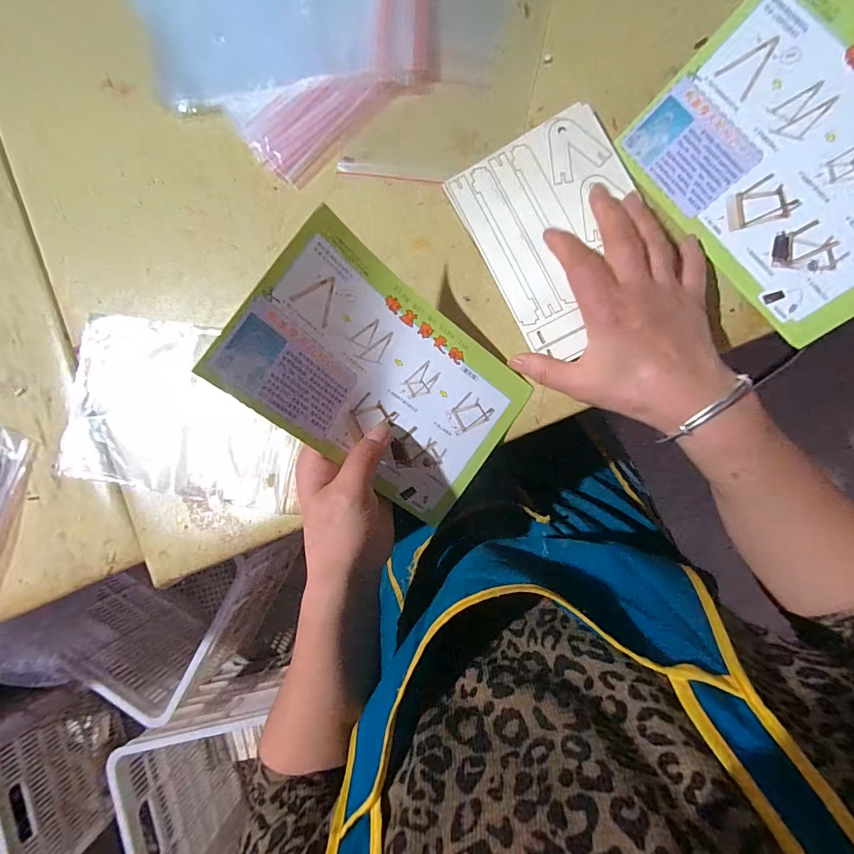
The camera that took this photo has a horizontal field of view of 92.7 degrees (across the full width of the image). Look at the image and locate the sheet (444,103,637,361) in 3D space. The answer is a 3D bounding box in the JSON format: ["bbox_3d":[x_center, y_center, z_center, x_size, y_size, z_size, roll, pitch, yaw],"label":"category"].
[{"bbox_3d":[0.109,-0.155,0.326,0.128,0.005,0.172,-27,85,7],"label":"sheet"}]

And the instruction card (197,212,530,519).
[{"bbox_3d":[-0.027,-0.035,0.299,0.205,0.027,0.141,38,77,-25],"label":"instruction card"}]

